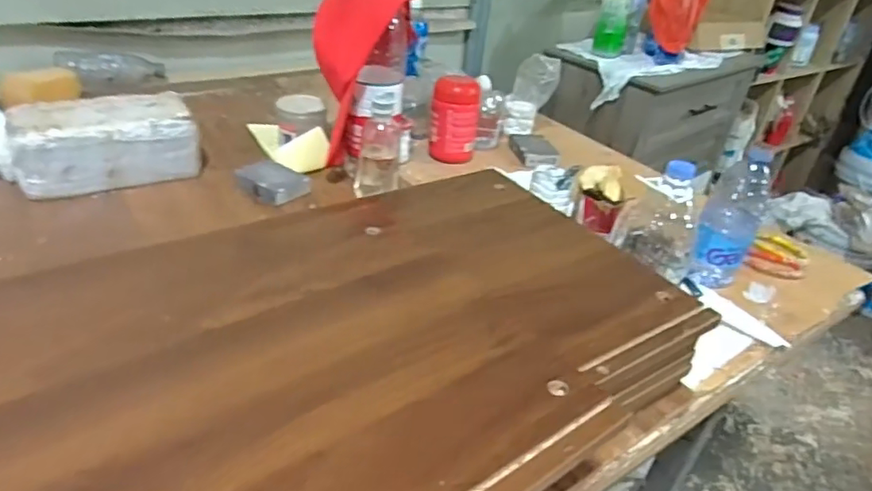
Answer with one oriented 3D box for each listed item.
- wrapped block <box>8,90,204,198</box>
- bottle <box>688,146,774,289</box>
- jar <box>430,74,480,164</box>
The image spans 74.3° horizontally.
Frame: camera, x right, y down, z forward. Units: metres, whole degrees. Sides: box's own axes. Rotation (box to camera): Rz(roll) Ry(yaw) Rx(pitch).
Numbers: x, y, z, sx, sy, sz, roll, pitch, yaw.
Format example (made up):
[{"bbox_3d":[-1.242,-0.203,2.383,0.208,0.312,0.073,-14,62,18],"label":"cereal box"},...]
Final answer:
[{"bbox_3d":[-0.499,-0.157,0.877,0.249,0.104,0.109,-15,37,-27],"label":"wrapped block"},{"bbox_3d":[0.390,-0.032,0.761,0.068,0.183,0.068,23,37,27],"label":"bottle"},{"bbox_3d":[0.032,-0.223,1.039,0.086,0.144,0.070,6,32,2],"label":"jar"}]

